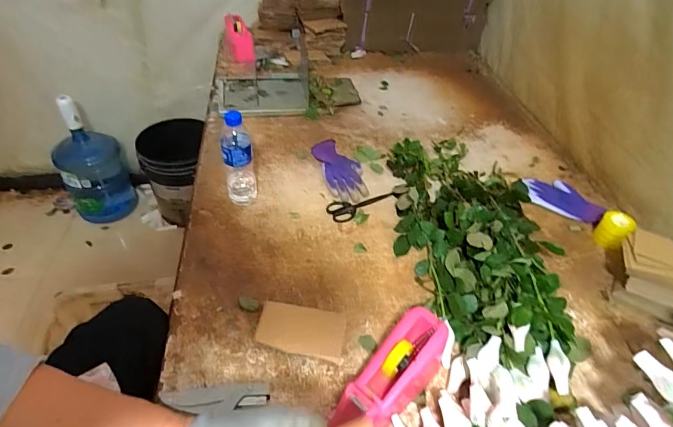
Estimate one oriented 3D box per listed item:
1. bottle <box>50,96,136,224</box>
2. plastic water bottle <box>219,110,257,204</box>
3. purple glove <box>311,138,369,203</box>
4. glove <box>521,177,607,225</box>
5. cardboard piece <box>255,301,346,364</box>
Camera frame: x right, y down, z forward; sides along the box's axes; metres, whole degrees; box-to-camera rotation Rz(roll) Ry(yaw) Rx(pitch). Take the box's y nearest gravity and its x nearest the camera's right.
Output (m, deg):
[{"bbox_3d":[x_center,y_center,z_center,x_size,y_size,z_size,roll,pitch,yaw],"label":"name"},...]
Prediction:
[{"bbox_3d":[-1.023,-0.195,1.703,0.250,0.525,0.240,-24,51,-27],"label":"bottle"},{"bbox_3d":[-0.202,-0.114,0.834,0.062,0.219,0.067,-8,45,-13],"label":"plastic water bottle"},{"bbox_3d":[0.013,-0.103,0.974,0.098,0.035,0.193,-10,46,-15],"label":"purple glove"},{"bbox_3d":[0.533,-0.040,0.964,0.171,0.032,0.113,20,46,15],"label":"glove"},{"bbox_3d":[-0.059,0.196,0.679,0.141,0.016,0.081,9,44,4],"label":"cardboard piece"}]

